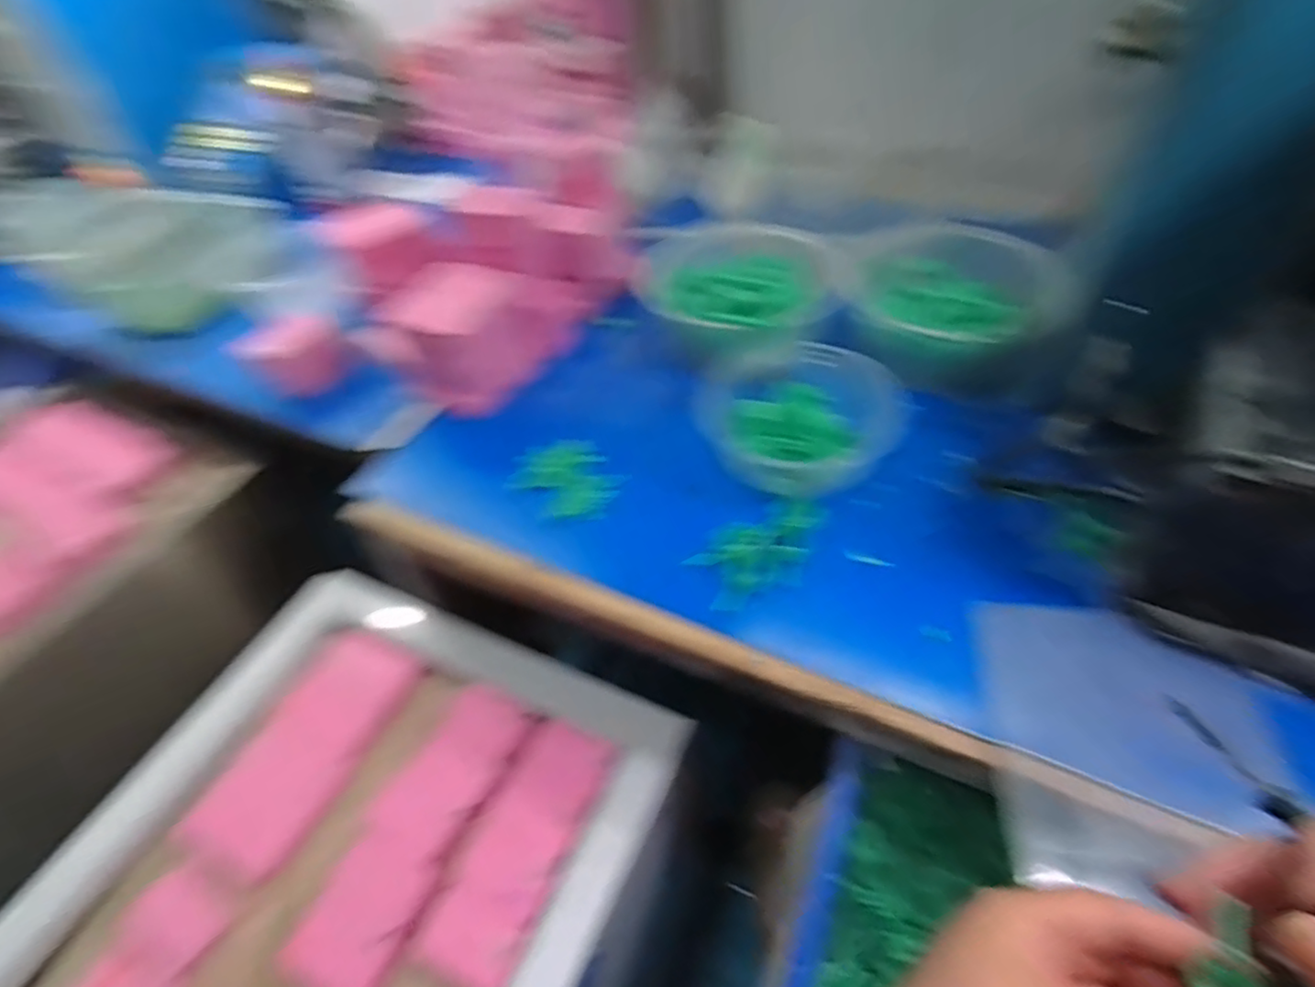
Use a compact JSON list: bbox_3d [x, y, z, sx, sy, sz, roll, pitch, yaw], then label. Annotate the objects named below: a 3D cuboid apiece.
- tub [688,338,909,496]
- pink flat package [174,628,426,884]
[{"bbox_3d":[0.101,-0.058,0.497,0.134,0.052,0.126,-3,48,4],"label":"tub"},{"bbox_3d":[-0.307,0.218,0.581,0.098,0.025,0.203,18,52,21],"label":"pink flat package"}]

